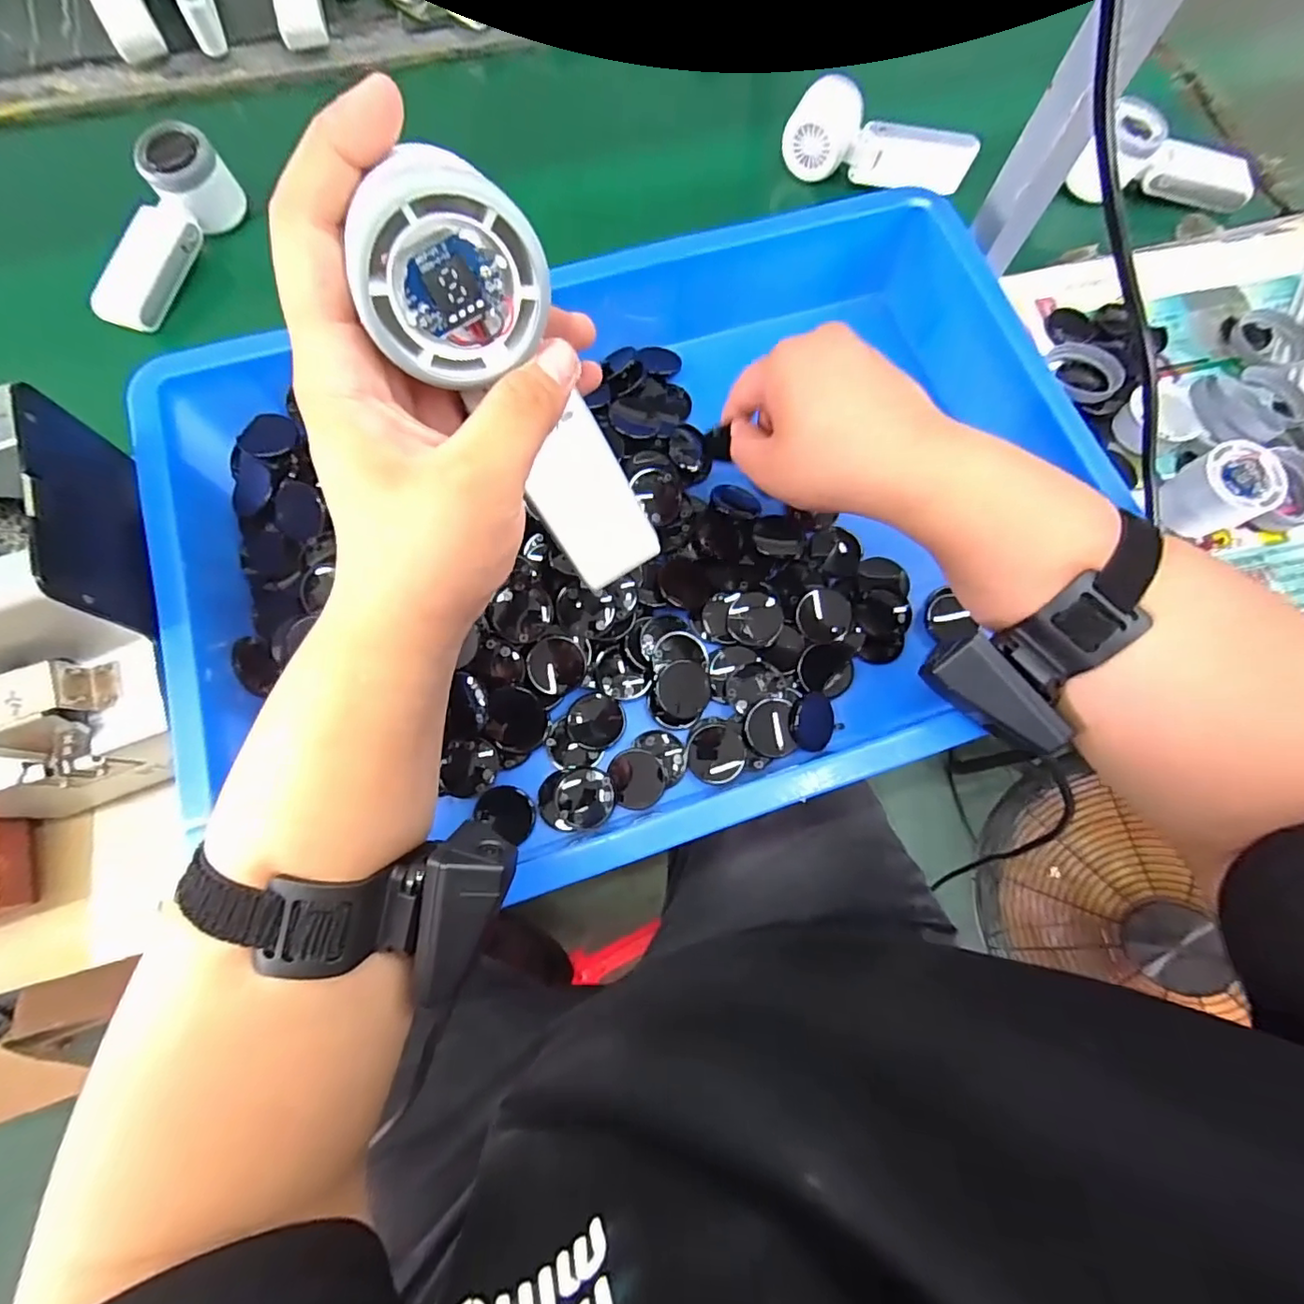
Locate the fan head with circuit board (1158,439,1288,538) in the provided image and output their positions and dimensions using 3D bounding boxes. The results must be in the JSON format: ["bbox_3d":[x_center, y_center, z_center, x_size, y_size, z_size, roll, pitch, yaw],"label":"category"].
[{"bbox_3d":[0.409,-0.116,0.428,0.055,0.051,0.052,0,73,-2],"label":"fan head with circuit board"}]

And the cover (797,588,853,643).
[{"bbox_3d":[0.116,-0.026,0.396,0.034,0.004,0.042,17,73,3],"label":"cover"}]

